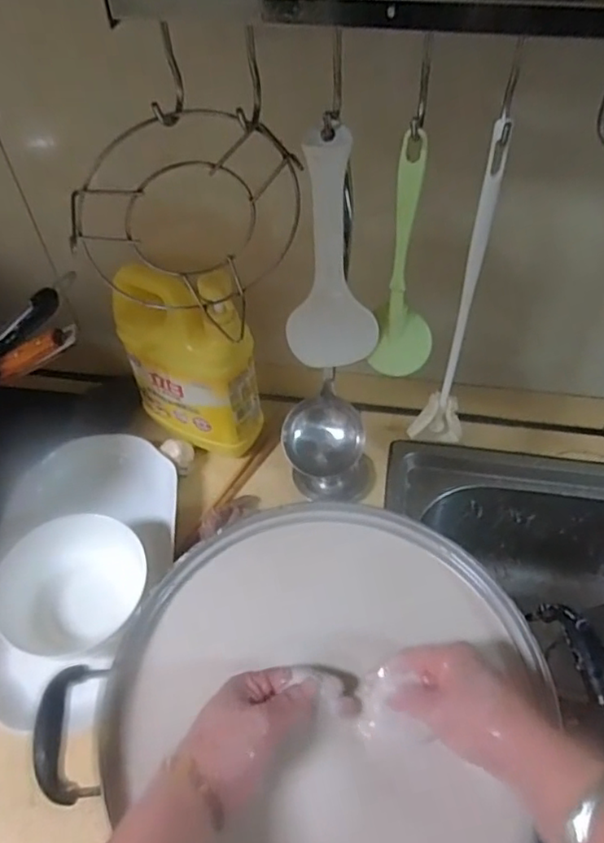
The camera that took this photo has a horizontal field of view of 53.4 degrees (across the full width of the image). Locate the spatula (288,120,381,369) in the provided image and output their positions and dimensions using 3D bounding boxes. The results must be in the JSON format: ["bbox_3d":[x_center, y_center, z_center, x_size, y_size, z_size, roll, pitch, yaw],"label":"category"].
[{"bbox_3d":[0.021,-0.099,0.400,0.064,0.186,0.025,3,51,4],"label":"spatula"}]

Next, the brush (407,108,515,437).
[{"bbox_3d":[0.114,-0.074,0.431,0.042,0.273,0.017,1,51,3],"label":"brush"}]

